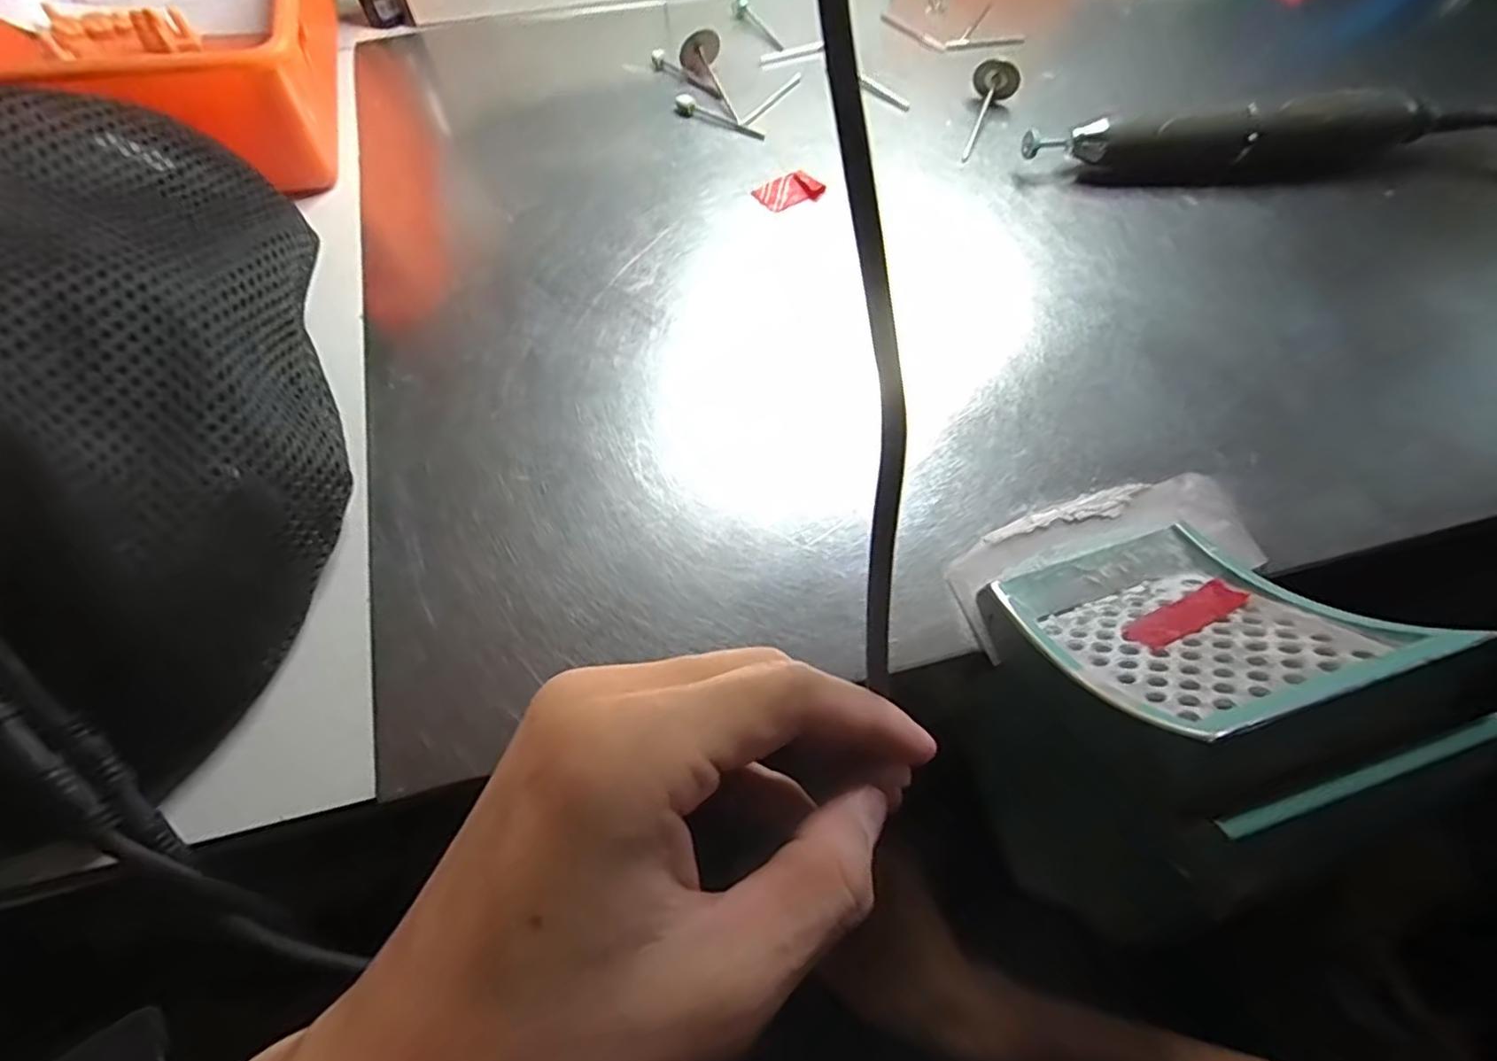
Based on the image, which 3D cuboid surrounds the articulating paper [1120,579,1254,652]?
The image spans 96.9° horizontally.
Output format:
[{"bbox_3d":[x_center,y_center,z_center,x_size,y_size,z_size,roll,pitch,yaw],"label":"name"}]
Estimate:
[{"bbox_3d":[0.131,0.025,0.197,0.043,0.015,0.004,-20,110,-17],"label":"articulating paper"}]

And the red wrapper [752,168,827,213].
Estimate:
[{"bbox_3d":[0.018,-0.151,0.294,0.030,0.004,0.017,-20,69,-10],"label":"red wrapper"}]

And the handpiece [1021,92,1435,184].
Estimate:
[{"bbox_3d":[0.212,-0.171,0.289,0.177,0.032,0.030,-8,67,-5],"label":"handpiece"}]

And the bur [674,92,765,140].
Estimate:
[{"bbox_3d":[-0.014,-0.195,0.312,0.046,0.008,0.007,22,68,8],"label":"bur"}]

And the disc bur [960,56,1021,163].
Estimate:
[{"bbox_3d":[0.109,-0.193,0.310,0.021,0.020,0.049,22,85,5],"label":"disc bur"}]

